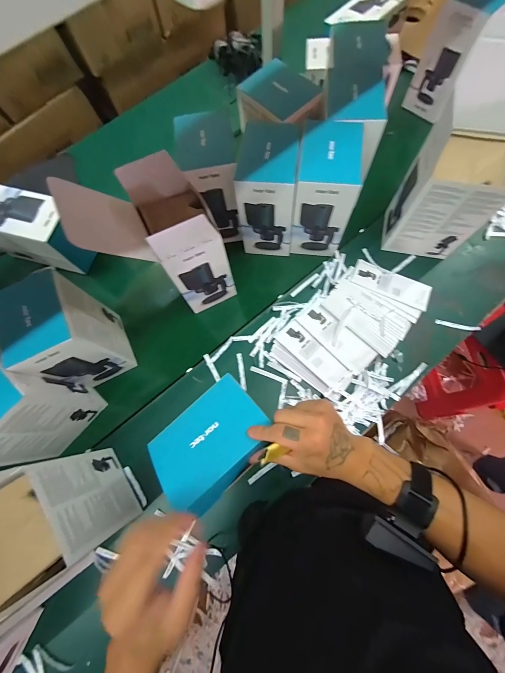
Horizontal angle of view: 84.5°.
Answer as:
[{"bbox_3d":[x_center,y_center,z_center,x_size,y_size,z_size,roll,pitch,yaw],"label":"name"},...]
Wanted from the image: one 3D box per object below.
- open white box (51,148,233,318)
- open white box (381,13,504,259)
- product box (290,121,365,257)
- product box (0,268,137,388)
[{"bbox_3d":[-0.176,-0.170,0.559,0.222,0.308,0.150,-24,72,-8],"label":"open white box"},{"bbox_3d":[0.395,-0.311,0.522,0.155,0.359,0.132,11,70,4],"label":"open white box"},{"bbox_3d":[0.152,-0.305,0.616,0.123,0.226,0.144,7,70,3],"label":"product box"},{"bbox_3d":[-0.364,0.002,0.564,0.135,0.222,0.148,-27,72,-9],"label":"product box"}]

